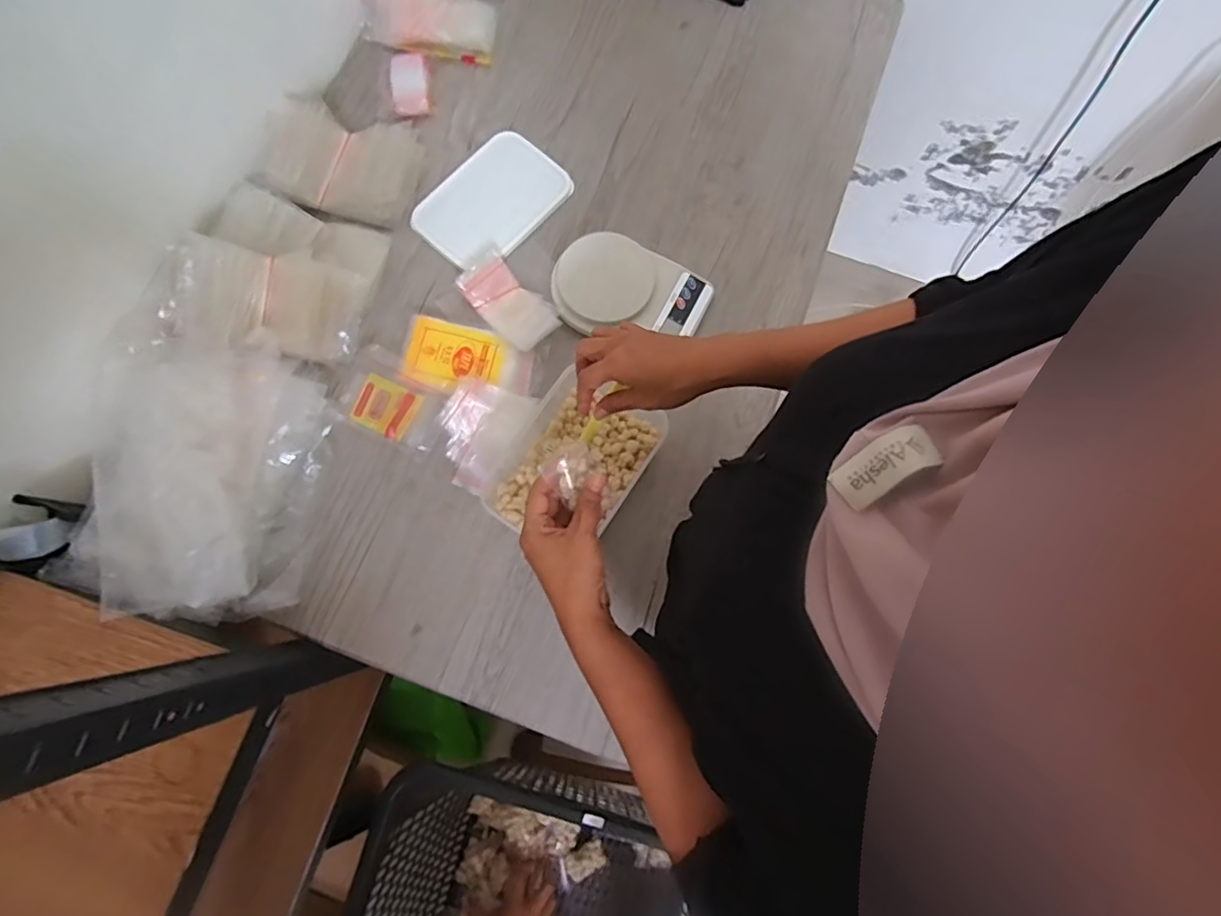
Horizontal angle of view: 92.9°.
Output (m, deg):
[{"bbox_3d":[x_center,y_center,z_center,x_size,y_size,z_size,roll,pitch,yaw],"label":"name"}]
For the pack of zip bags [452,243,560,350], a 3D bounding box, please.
[{"bbox_3d":[-0.120,-0.184,0.684,0.064,0.023,0.124,-42,82,-9],"label":"pack of zip bags"}]

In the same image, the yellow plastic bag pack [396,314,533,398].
[{"bbox_3d":[-0.165,-0.116,0.672,0.146,0.013,0.081,14,78,2],"label":"yellow plastic bag pack"}]

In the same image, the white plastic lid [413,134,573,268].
[{"bbox_3d":[-0.147,-0.324,0.726,0.117,0.013,0.185,41,80,7],"label":"white plastic lid"}]

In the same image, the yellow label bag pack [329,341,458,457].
[{"bbox_3d":[-0.249,-0.069,0.657,0.126,0.014,0.088,28,78,4],"label":"yellow label bag pack"}]

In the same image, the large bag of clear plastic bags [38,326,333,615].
[{"bbox_3d":[-0.418,0.011,0.598,0.202,0.119,0.285,12,78,1],"label":"large bag of clear plastic bags"}]

